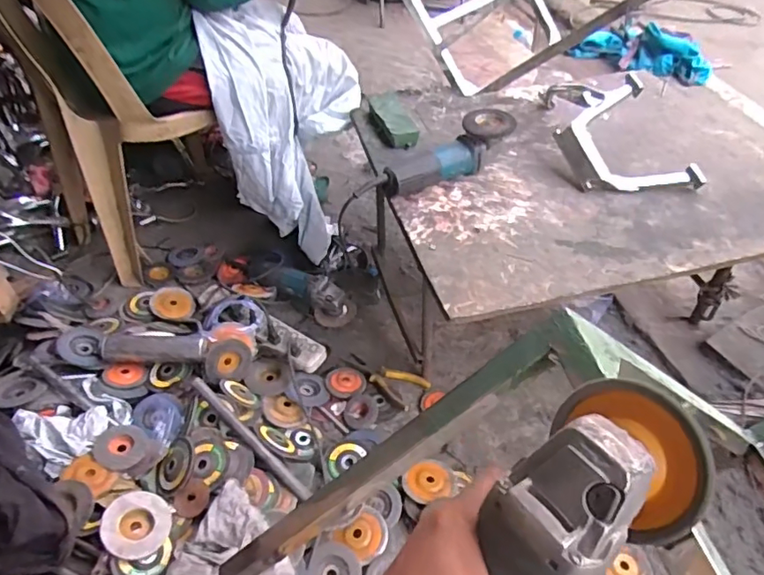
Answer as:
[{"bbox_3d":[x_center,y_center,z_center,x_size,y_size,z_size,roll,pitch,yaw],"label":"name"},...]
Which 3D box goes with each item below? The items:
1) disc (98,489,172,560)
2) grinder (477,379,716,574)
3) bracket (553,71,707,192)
[{"bbox_3d":[-0.368,0.356,0.838,0.096,0.015,0.094,20,45,-21],"label":"disc"},{"bbox_3d":[0.081,0.176,0.316,0.086,0.075,0.274,36,96,28],"label":"grinder"},{"bbox_3d":[0.442,-0.263,1.032,0.206,0.067,0.256,-19,65,-7],"label":"bracket"}]

